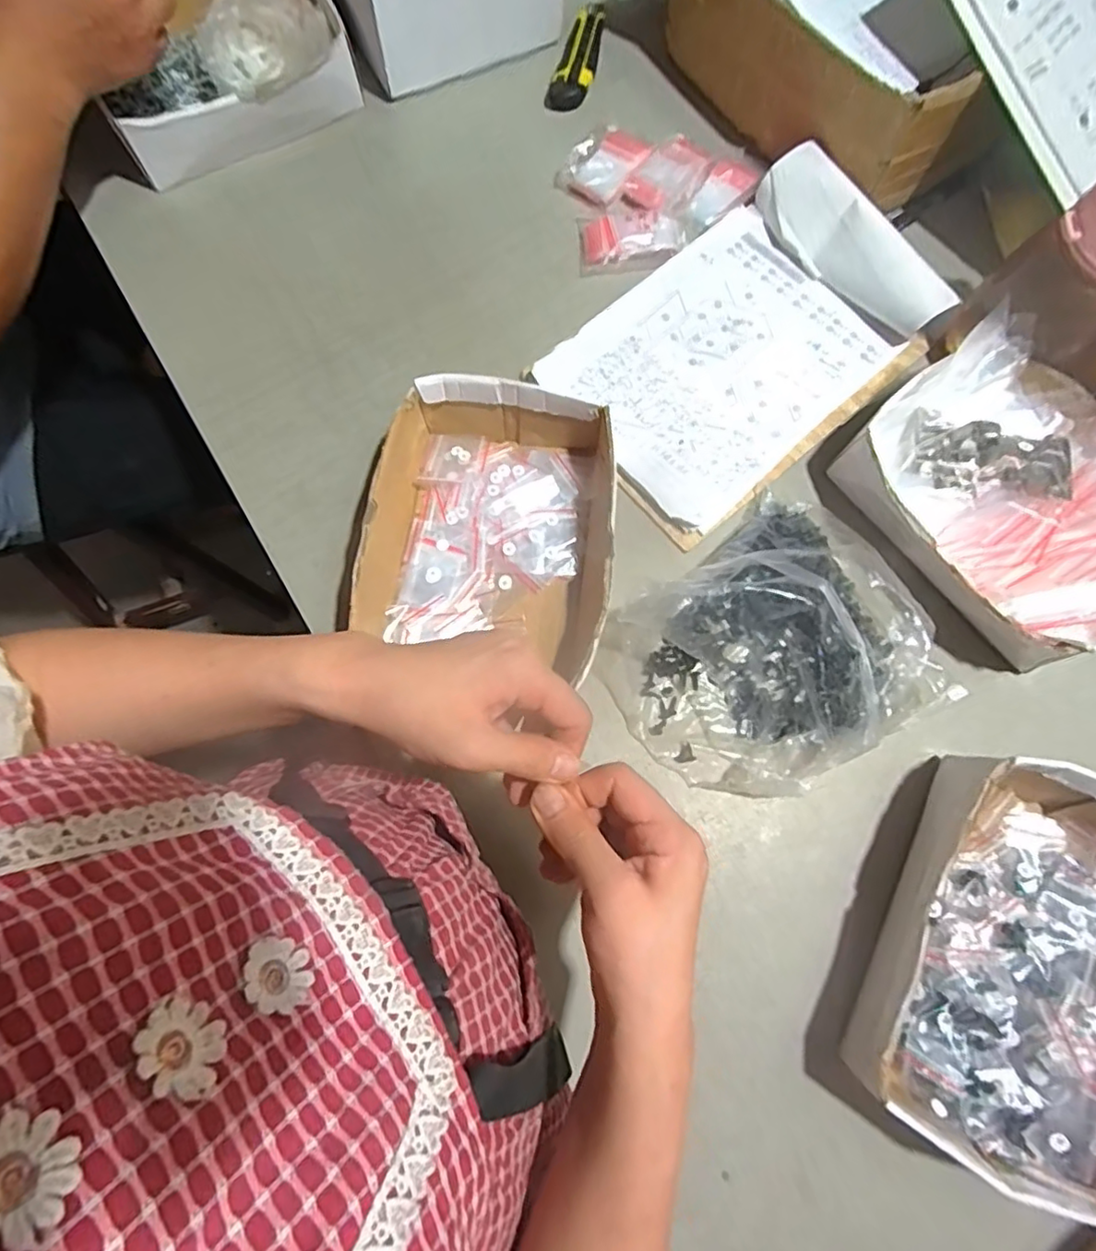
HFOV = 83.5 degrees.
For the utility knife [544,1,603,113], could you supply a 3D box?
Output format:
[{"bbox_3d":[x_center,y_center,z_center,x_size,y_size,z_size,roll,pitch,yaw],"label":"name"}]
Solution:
[{"bbox_3d":[0.037,-0.591,0.635,0.038,0.023,0.144,18,77,4],"label":"utility knife"}]

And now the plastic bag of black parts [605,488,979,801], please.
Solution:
[{"bbox_3d":[0.163,0.016,0.447,0.215,0.095,0.193,-29,78,-7],"label":"plastic bag of black parts"}]

